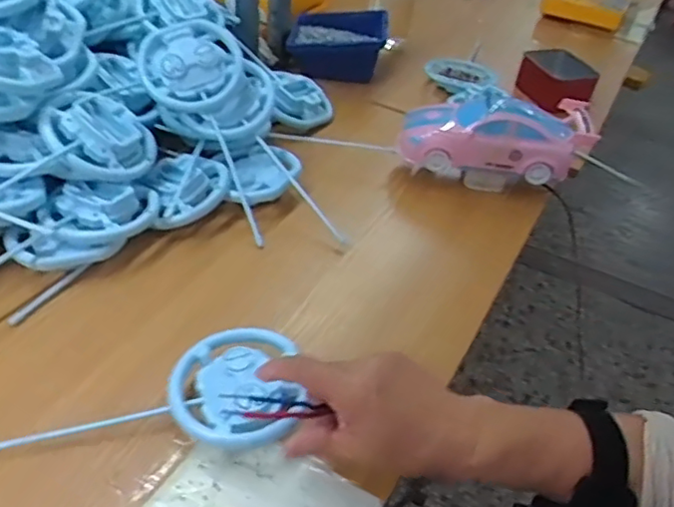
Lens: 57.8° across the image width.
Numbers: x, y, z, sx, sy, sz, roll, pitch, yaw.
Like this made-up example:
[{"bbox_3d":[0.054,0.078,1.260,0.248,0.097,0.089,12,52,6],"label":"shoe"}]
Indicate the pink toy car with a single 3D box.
[{"bbox_3d":[0.173,-0.126,0.693,0.201,0.098,0.077,10,42,4],"label":"pink toy car"}]

